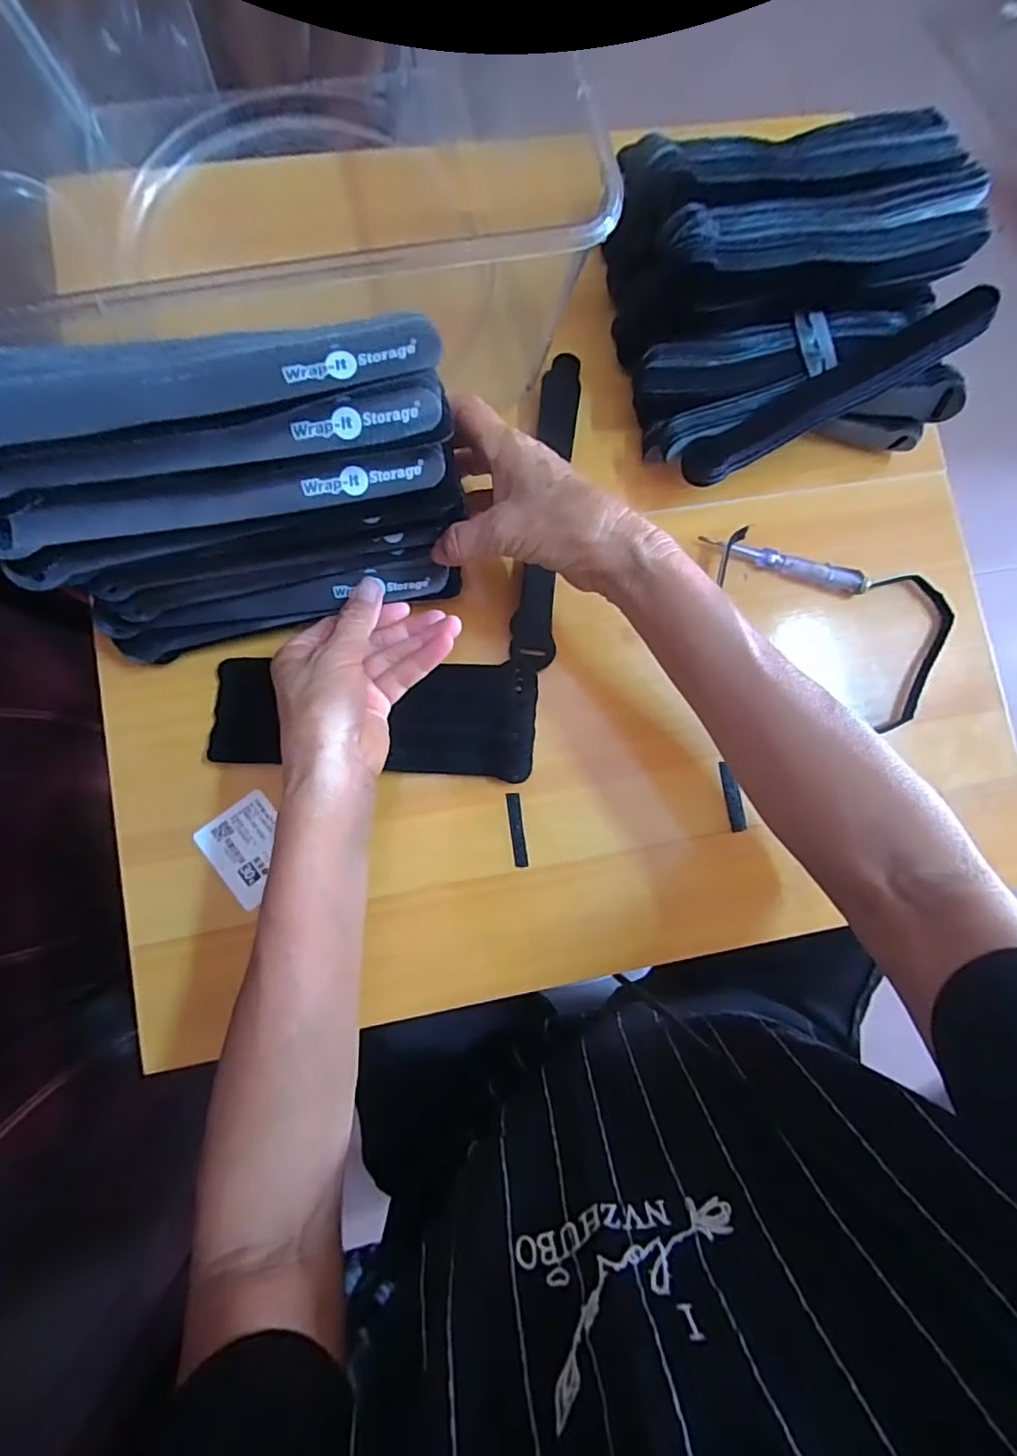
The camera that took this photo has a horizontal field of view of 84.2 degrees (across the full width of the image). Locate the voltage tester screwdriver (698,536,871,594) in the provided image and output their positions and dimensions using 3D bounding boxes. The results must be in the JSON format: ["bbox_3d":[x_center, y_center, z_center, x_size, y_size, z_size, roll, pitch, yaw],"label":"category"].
[{"bbox_3d":[0.189,-0.113,0.384,0.114,0.013,0.014,14,83,-3],"label":"voltage tester screwdriver"}]

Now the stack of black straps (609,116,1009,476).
[{"bbox_3d":[0.183,-0.263,0.353,0.209,0.085,0.170,-16,86,-6],"label":"stack of black straps"}]

